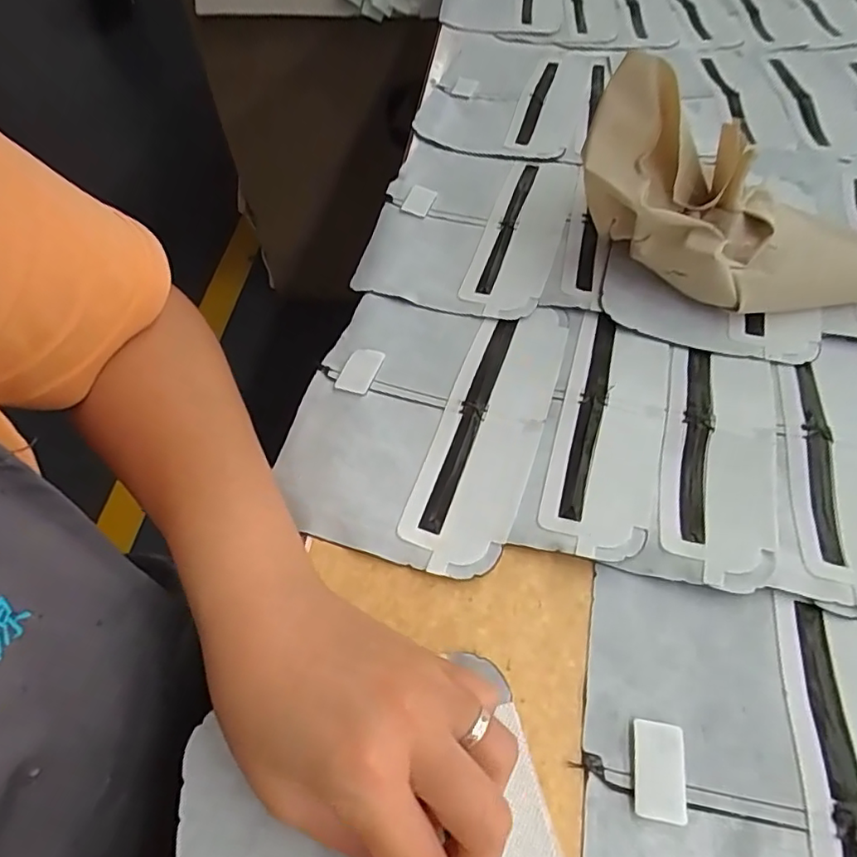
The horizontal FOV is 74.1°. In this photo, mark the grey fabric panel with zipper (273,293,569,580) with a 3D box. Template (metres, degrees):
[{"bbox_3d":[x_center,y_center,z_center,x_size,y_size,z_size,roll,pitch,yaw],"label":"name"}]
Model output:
[{"bbox_3d":[-0.004,-0.010,0.309,0.128,0.007,0.167,14,57,11],"label":"grey fabric panel with zipper"}]

